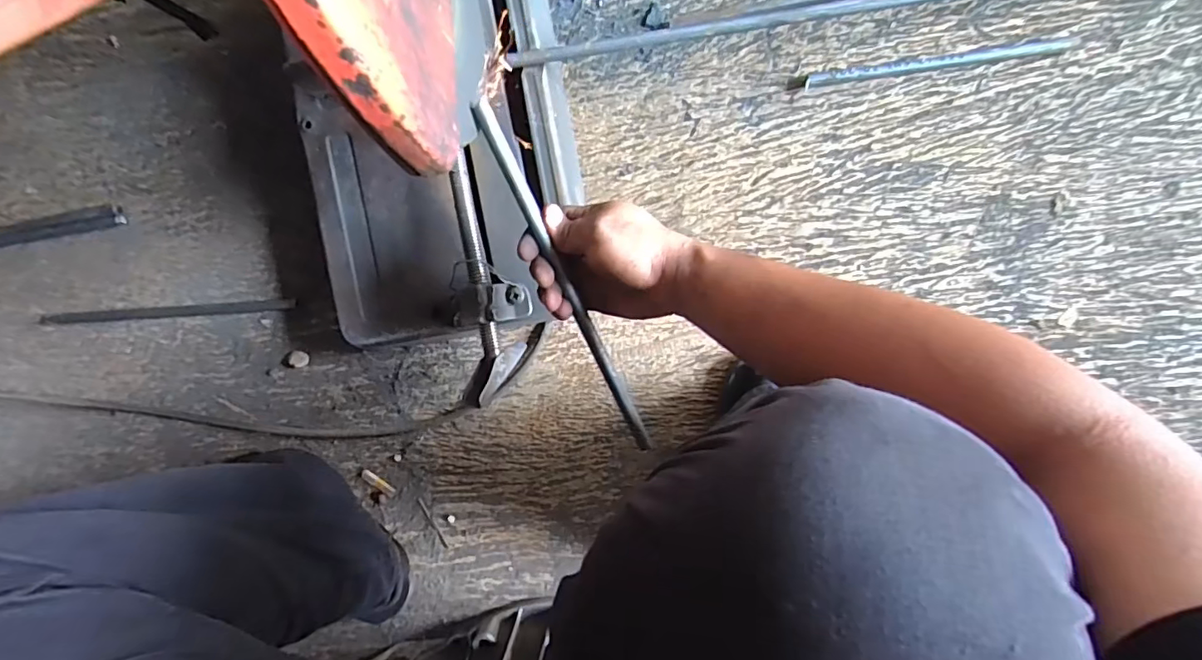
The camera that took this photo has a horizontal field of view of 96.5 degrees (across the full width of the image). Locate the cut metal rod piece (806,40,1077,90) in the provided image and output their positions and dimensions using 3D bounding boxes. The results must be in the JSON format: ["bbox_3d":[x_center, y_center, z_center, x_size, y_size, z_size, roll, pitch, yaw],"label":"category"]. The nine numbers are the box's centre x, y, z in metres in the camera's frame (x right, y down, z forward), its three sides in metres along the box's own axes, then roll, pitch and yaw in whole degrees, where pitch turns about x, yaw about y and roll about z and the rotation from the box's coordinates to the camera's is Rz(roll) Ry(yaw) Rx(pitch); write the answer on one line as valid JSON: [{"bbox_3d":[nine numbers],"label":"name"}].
[{"bbox_3d":[0.333,-0.264,0.530,0.249,0.007,0.013,-6,93,5],"label":"cut metal rod piece"}]

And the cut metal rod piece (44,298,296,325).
[{"bbox_3d":[-0.496,-0.022,0.610,0.298,0.005,0.017,-4,93,5],"label":"cut metal rod piece"}]

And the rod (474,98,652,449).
[{"bbox_3d":[-0.023,-0.027,0.407,0.014,0.008,0.290,-23,109,5],"label":"rod"}]

